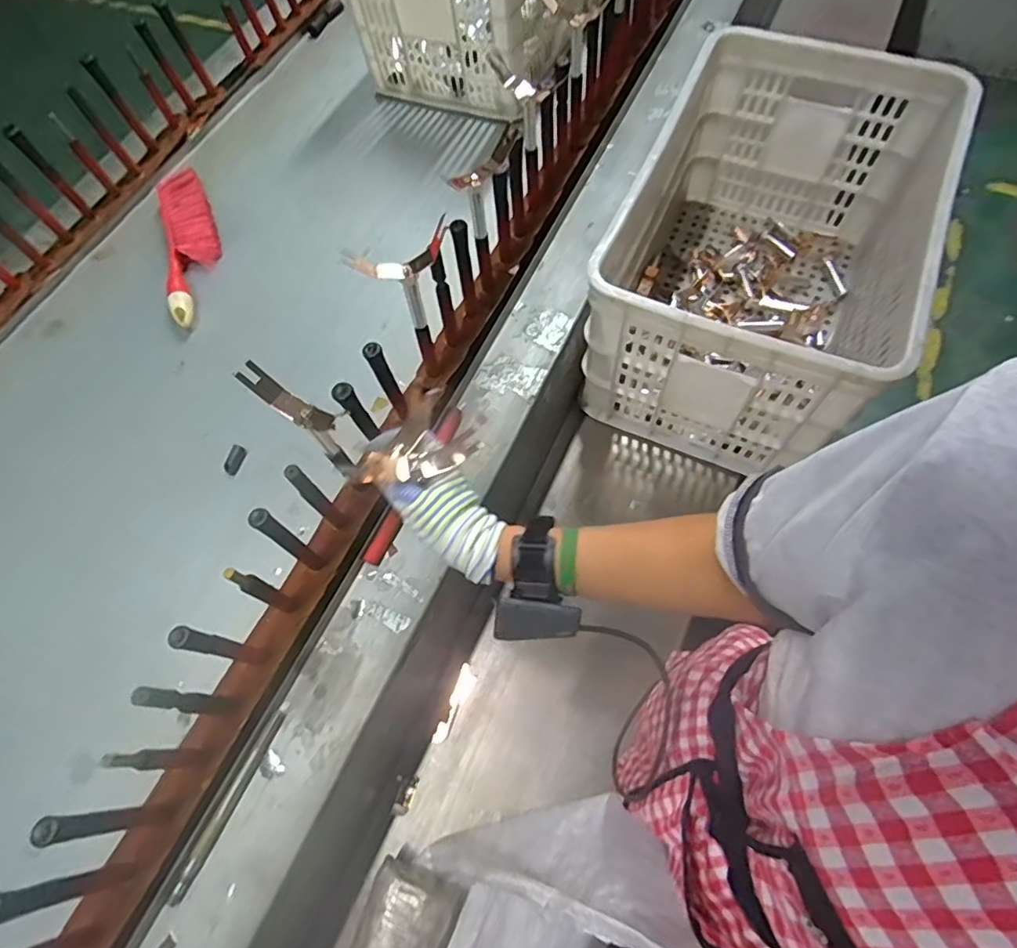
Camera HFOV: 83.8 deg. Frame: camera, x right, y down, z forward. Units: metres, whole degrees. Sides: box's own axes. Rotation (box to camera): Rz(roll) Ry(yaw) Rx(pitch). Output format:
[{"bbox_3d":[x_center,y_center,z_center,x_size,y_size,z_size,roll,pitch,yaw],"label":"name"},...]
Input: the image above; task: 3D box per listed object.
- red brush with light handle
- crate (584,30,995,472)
[{"bbox_3d":[-0.475,-0.343,0.848,0.075,0.031,0.295,-17,65,-4],"label":"red brush with light handle"},{"bbox_3d":[0.355,-0.308,0.803,0.354,0.281,0.532,23,74,17],"label":"crate"}]

